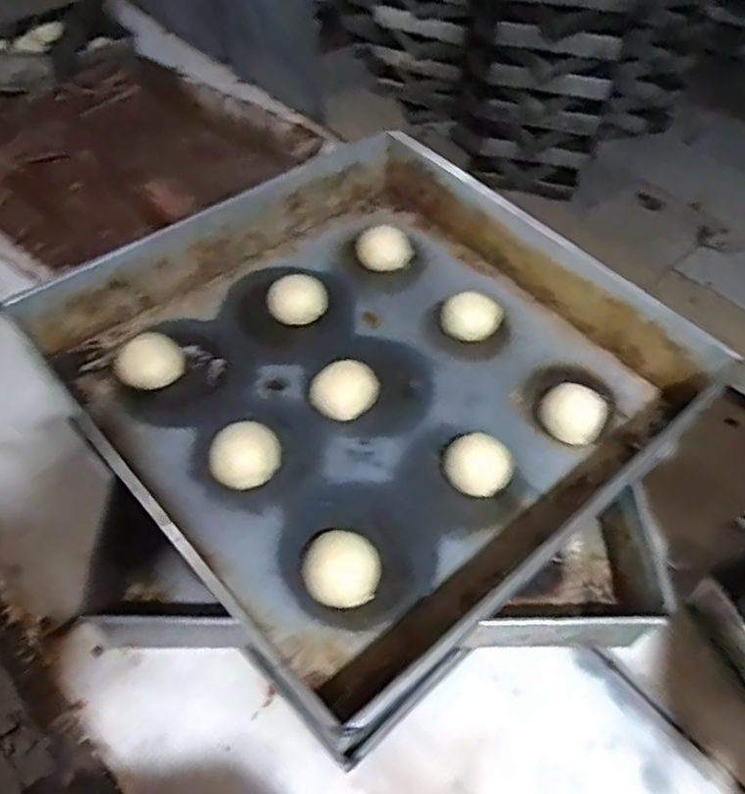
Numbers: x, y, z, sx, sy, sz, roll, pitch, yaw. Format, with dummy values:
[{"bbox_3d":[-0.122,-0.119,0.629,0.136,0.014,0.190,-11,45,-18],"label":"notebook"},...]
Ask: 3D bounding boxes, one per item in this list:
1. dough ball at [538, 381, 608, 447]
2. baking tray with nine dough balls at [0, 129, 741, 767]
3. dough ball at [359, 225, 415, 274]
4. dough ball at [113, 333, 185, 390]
[{"bbox_3d":[0.162,0.016,0.548,0.050,0.035,0.046,2,51,-2],"label":"dough ball"},{"bbox_3d":[0.006,-0.030,0.553,0.421,0.076,0.412,-34,60,-27],"label":"baking tray with nine dough balls"},{"bbox_3d":[0.013,-0.146,0.664,0.053,0.027,0.053,2,51,-2],"label":"dough ball"},{"bbox_3d":[-0.186,-0.033,0.558,0.052,0.033,0.041,-17,54,-17],"label":"dough ball"}]

